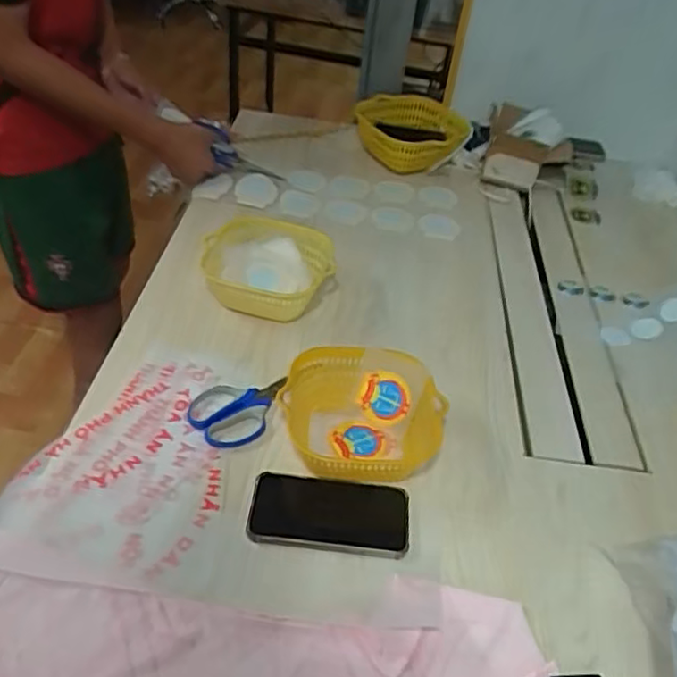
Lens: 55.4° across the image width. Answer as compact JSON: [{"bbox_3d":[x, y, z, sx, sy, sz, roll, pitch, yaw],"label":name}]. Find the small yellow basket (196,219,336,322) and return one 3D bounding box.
[{"bbox_3d":[-0.100,-0.093,0.917,0.164,0.083,0.169,12,42,5],"label":"small yellow basket"}]

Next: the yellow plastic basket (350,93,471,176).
[{"bbox_3d":[0.142,-0.414,1.314,0.226,0.118,0.238,11,42,3],"label":"yellow plastic basket"}]

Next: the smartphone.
[{"bbox_3d":[-0.008,0.183,0.671,0.163,0.006,0.082,7,42,-1],"label":"smartphone"}]

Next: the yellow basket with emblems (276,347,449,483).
[{"bbox_3d":[0.026,0.085,0.744,0.181,0.064,0.159,6,42,-2],"label":"yellow basket with emblems"}]

